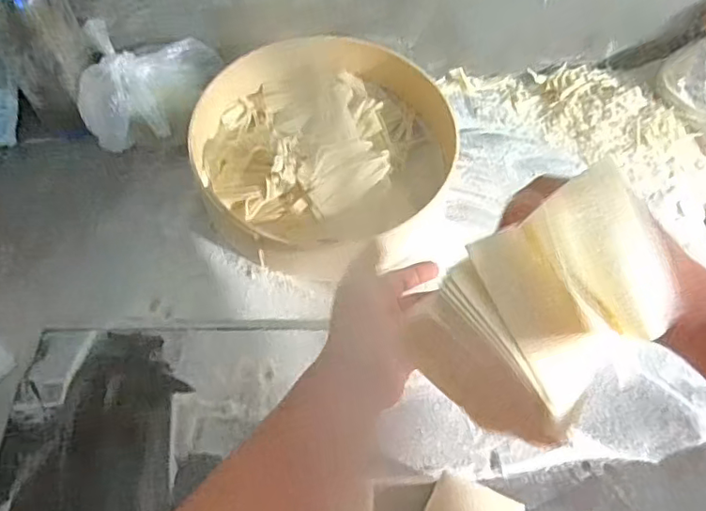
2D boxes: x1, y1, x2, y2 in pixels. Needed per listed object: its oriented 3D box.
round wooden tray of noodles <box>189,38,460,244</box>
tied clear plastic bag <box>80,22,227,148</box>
[{"bbox_3d":[-0.040,-0.145,0.644,0.278,0.069,0.278,1,62,-2],"label":"round wooden tray of noodles"},{"bbox_3d":[-0.235,-0.191,0.651,0.150,0.084,0.112,-2,62,-3],"label":"tied clear plastic bag"}]

